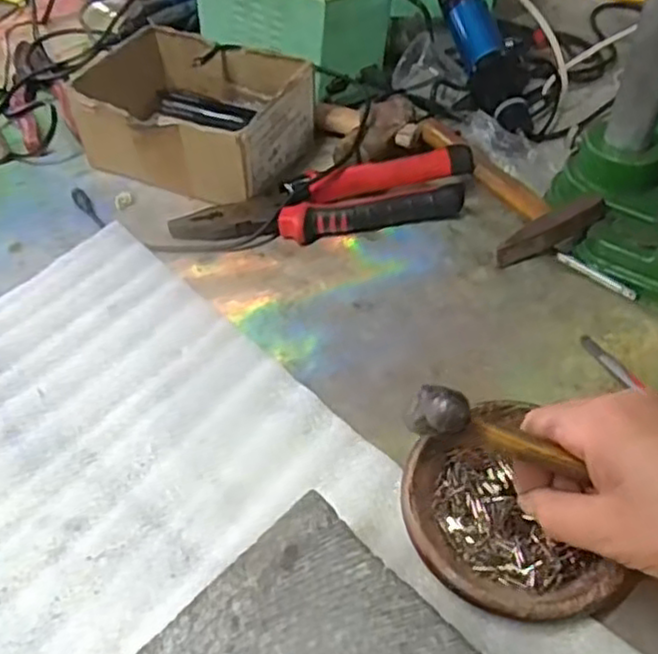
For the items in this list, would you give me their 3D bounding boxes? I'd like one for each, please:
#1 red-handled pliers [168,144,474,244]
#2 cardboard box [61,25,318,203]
[{"bbox_3d":[0.000,-0.091,0.503,0.218,0.020,0.054,-11,48,-9],"label":"red-handled pliers"},{"bbox_3d":[-0.103,-0.171,0.551,0.157,0.063,0.125,19,50,18],"label":"cardboard box"}]

